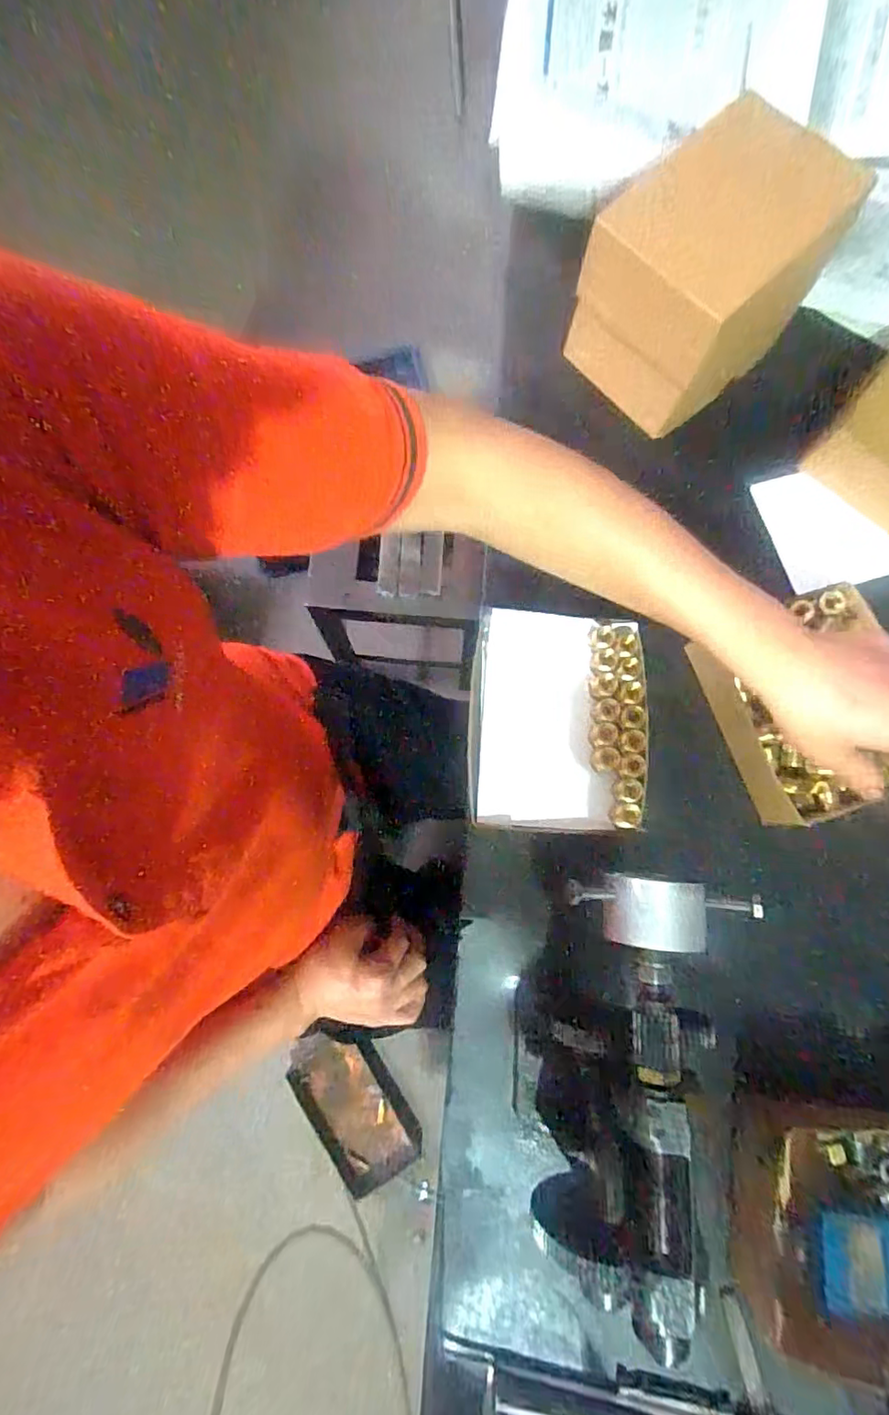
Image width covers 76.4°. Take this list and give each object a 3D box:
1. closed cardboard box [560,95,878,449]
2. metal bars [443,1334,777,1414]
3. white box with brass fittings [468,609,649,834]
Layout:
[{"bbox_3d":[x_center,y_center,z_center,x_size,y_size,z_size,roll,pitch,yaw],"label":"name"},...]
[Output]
[{"bbox_3d":[0.198,-0.326,0.430,0.143,0.149,0.128,-43,83,-8],"label":"closed cardboard box"},{"bbox_3d":[0.112,0.452,0.365,0.221,0.022,0.031,8,79,1],"label":"metal bars"},{"bbox_3d":[0.080,0.010,0.411,0.118,0.039,0.154,4,79,0],"label":"white box with brass fittings"}]

